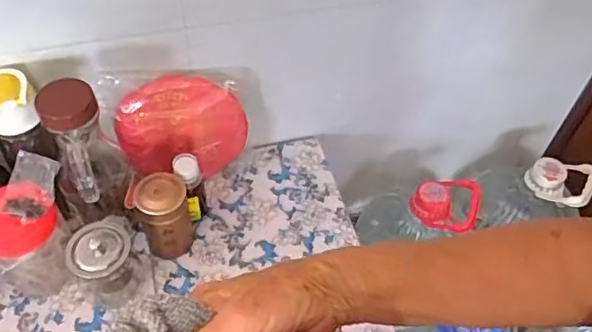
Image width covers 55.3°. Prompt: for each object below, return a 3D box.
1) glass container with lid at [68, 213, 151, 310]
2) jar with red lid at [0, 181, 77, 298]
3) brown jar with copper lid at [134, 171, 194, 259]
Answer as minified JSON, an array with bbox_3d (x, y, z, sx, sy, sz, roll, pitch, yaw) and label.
[{"bbox_3d":[-0.231,0.123,0.713,0.091,0.106,0.078,-30,59,-24],"label":"glass container with lid"},{"bbox_3d":[-0.334,0.093,0.713,0.100,0.150,0.090,-27,58,-23],"label":"jar with red lid"},{"bbox_3d":[-0.174,0.069,0.753,0.066,0.118,0.066,2,51,-2],"label":"brown jar with copper lid"}]

